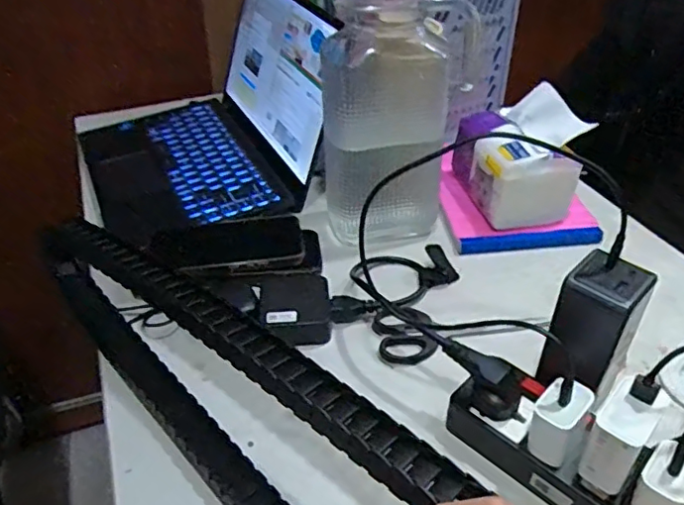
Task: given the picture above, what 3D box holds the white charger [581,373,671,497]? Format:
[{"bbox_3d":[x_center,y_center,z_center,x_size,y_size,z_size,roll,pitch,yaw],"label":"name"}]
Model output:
[{"bbox_3d":[0.168,0.110,0.357,0.027,0.058,0.041,29,46,32],"label":"white charger"}]

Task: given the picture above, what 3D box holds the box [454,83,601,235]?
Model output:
[{"bbox_3d":[0.199,-0.109,0.655,0.104,0.102,0.127,-5,38,-6],"label":"box"}]

